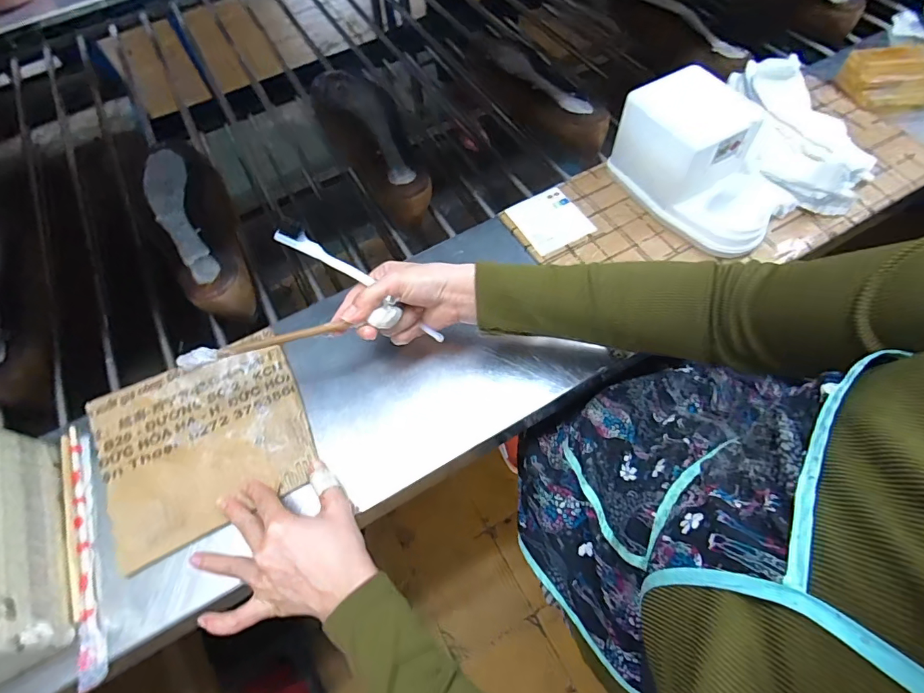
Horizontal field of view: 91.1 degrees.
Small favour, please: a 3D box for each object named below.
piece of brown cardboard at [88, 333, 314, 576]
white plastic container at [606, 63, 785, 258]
[{"bbox_3d":[-0.252,0.088,0.442,0.190,0.010,0.176,-27,64,-9],"label":"piece of brown cardboard"},{"bbox_3d":[0.267,-0.201,0.496,0.108,0.102,0.183,-38,67,-15],"label":"white plastic container"}]

